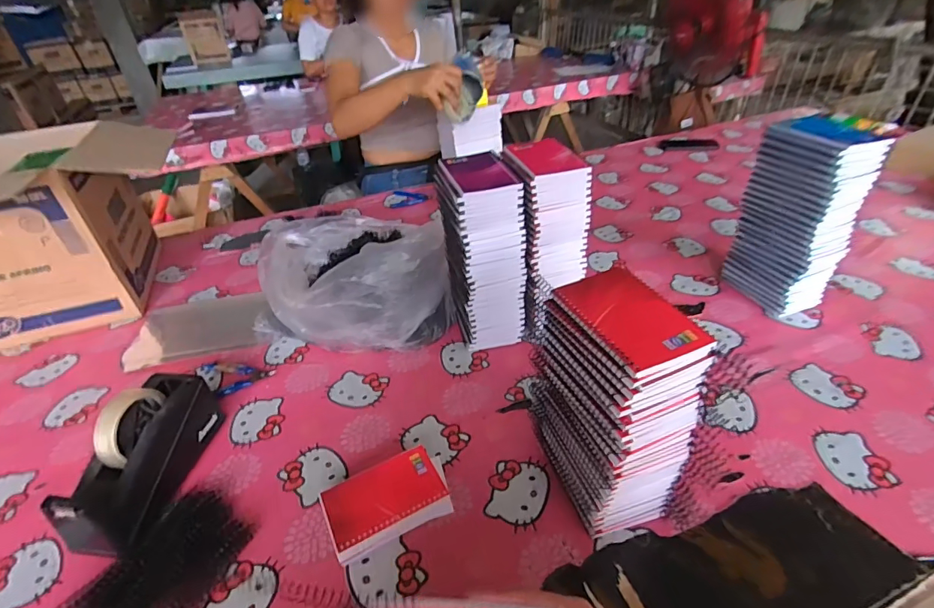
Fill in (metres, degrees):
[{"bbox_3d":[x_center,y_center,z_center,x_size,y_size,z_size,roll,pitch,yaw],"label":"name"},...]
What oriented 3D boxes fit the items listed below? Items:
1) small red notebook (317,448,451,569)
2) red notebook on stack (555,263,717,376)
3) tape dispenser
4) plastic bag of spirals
[{"bbox_3d":[-0.090,0.227,0.539,0.142,0.033,0.080,-20,39,-20],"label":"small red notebook"},{"bbox_3d":[0.147,0.010,0.420,0.088,0.009,0.128,-16,38,-15],"label":"red notebook on stack"},{"bbox_3d":[-0.396,0.180,0.564,0.076,0.121,0.202,0,36,7],"label":"tape dispenser"},{"bbox_3d":[-0.217,-0.054,0.811,0.303,0.173,0.323,-21,39,-20],"label":"plastic bag of spirals"}]

